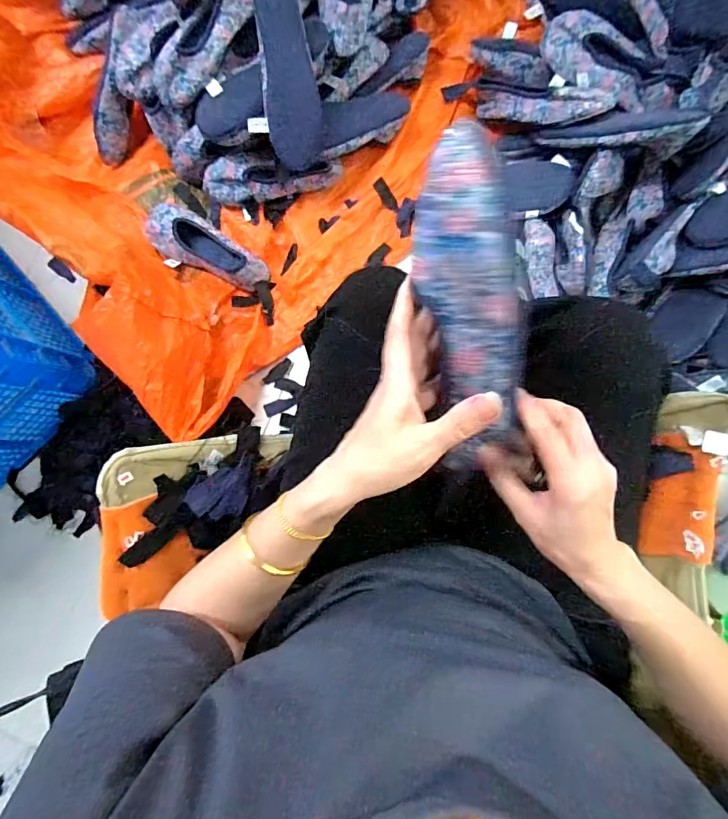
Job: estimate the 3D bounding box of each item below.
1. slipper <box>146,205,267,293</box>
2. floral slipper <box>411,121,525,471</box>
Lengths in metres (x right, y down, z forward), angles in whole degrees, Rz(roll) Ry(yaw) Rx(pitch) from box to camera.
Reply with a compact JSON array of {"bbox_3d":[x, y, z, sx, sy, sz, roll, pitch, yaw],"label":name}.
[{"bbox_3d":[-0.298,-0.300,0.852,0.243,0.056,0.093,33,89,6],"label":"slipper"},{"bbox_3d":[0.076,-0.050,0.302,0.064,0.039,0.237,9,128,31],"label":"floral slipper"}]

